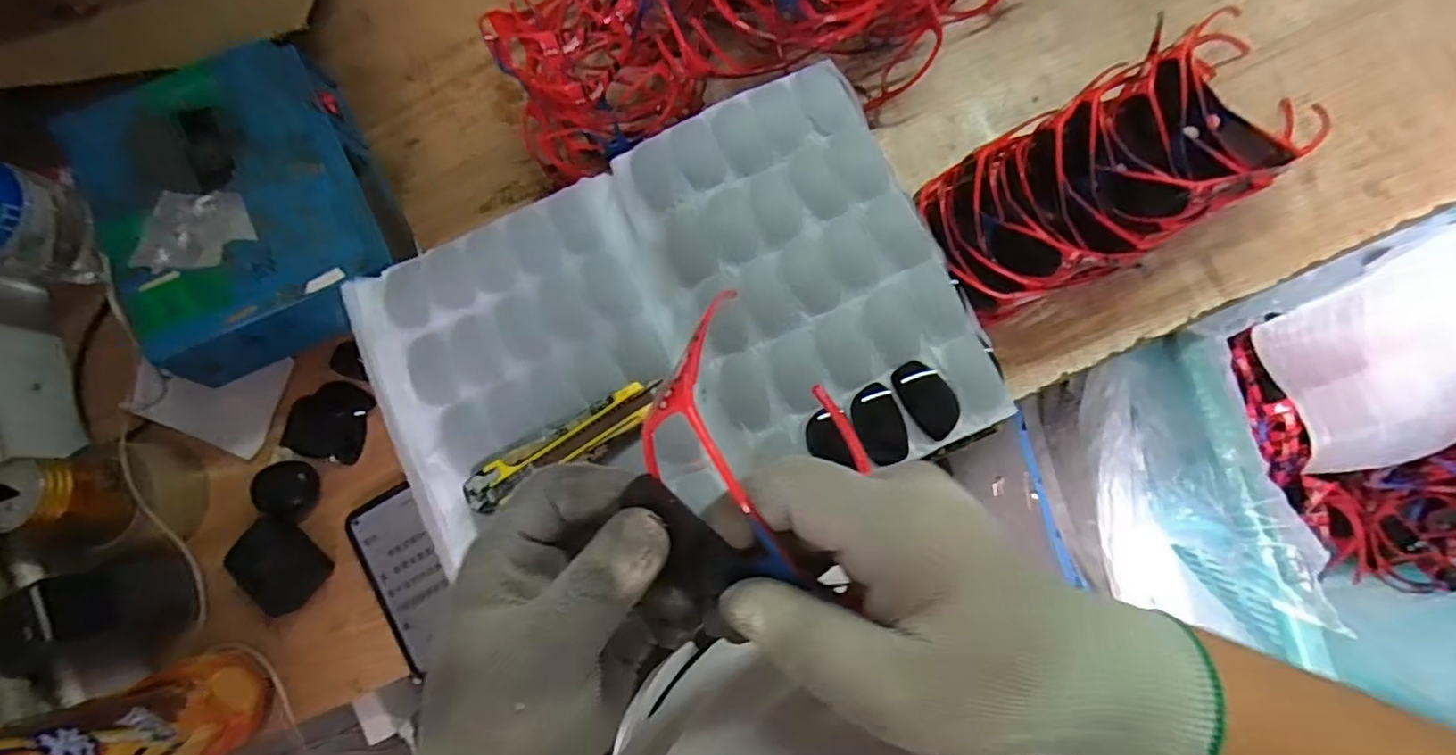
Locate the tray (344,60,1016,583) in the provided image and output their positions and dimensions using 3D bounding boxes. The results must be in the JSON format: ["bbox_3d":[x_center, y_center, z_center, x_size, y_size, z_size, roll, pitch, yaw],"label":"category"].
[{"bbox_3d":[-0.045,-0.025,0.464,0.399,0.041,0.278,-24,83,2],"label":"tray"}]

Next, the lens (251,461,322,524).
[{"bbox_3d":[-0.404,0.104,0.581,0.046,0.034,0.053,7,85,5],"label":"lens"}]

